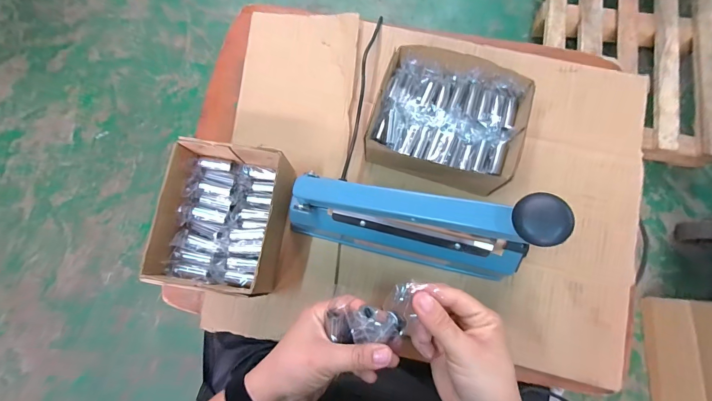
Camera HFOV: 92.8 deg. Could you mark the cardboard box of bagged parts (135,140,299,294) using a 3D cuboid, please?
[{"bbox_3d":[-0.174,0.024,0.465,0.160,0.085,0.187,9,80,3],"label":"cardboard box of bagged parts"}]

